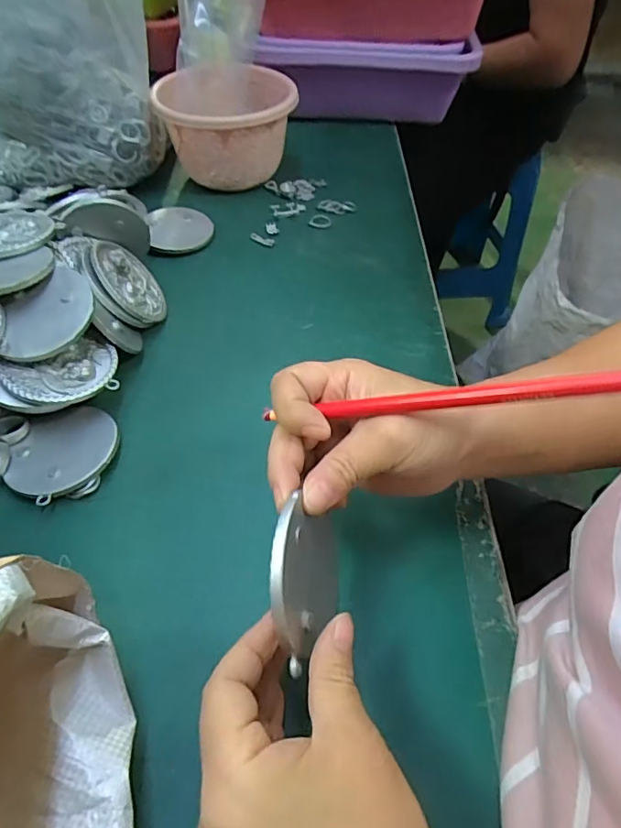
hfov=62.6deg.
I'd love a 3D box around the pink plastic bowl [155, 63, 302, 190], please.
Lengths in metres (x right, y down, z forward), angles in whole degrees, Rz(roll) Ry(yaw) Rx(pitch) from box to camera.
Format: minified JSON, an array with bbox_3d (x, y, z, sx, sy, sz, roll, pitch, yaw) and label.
[{"bbox_3d":[-0.089,-0.304,0.556,0.136,0.096,0.133,1,51,-1],"label":"pink plastic bowl"}]

